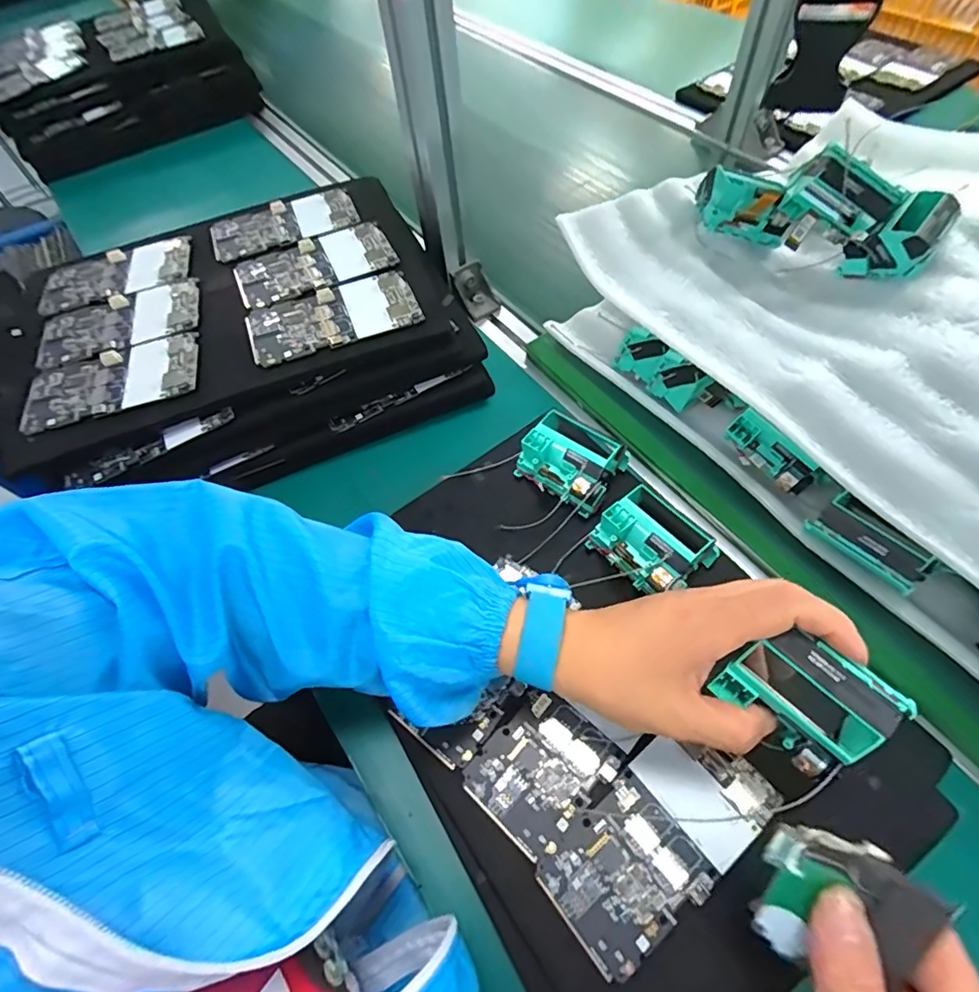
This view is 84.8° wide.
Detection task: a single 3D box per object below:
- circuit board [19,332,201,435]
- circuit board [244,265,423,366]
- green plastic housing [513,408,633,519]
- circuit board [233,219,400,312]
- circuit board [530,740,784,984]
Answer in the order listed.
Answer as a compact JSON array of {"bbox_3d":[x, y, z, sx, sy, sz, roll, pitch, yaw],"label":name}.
[{"bbox_3d":[-0.285,-0.087,0.406,0.128,0.012,0.062,-15,58,-5],"label":"circuit board"},{"bbox_3d":[-0.123,-0.143,0.423,0.128,0.010,0.065,-22,59,-9],"label":"circuit board"},{"bbox_3d":[0.061,-0.027,0.403,0.071,0.031,0.059,28,64,20],"label":"green plastic housing"},{"bbox_3d":[-0.149,-0.199,0.455,0.130,0.005,0.069,-28,60,-13],"label":"circuit board"},{"bbox_3d":[0.092,0.187,0.293,0.127,0.005,0.064,-36,62,-17],"label":"circuit board"}]

